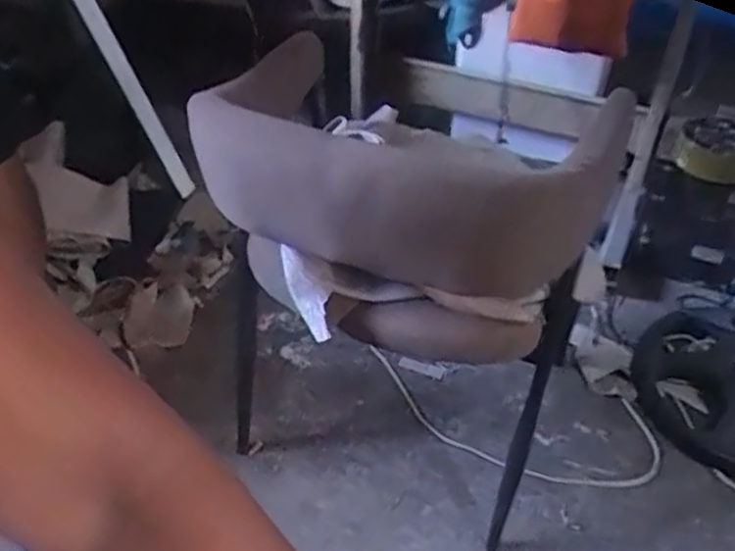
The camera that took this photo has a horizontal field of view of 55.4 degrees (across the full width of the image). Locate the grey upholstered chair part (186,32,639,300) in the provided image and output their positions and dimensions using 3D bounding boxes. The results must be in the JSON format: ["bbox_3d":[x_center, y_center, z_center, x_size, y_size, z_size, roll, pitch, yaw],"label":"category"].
[{"bbox_3d":[0.034,-0.109,0.790,0.446,0.158,0.250,33,51,31],"label":"grey upholstered chair part"}]

